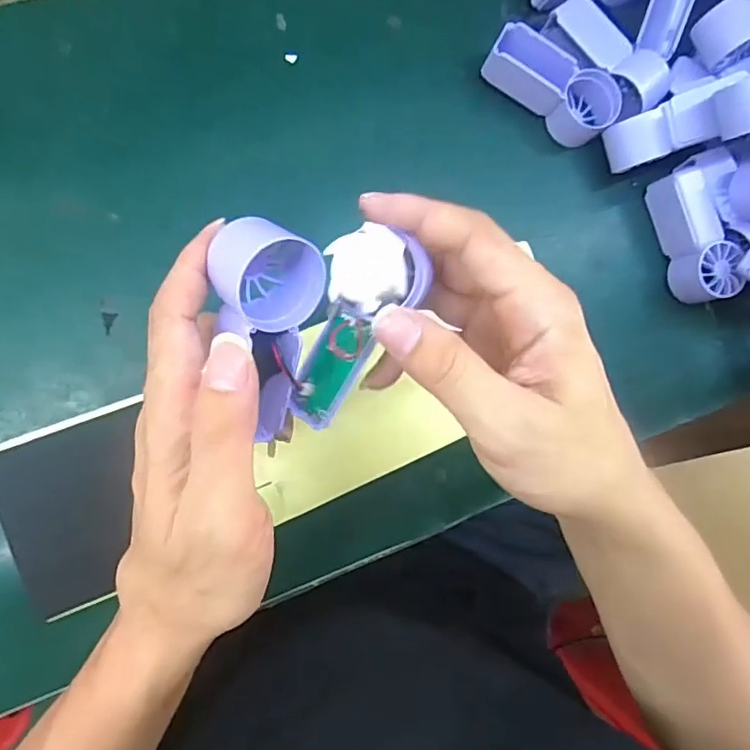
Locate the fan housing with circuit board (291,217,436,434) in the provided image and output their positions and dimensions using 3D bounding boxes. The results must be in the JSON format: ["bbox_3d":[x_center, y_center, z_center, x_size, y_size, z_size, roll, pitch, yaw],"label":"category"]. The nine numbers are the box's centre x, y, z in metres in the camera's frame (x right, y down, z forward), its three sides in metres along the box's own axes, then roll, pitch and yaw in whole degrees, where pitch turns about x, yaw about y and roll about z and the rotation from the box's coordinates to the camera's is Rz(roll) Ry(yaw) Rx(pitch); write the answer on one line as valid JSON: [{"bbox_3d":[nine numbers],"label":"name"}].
[{"bbox_3d":[-0.009,-0.016,0.229,0.039,0.023,0.086,20,124,-8],"label":"fan housing with circuit board"}]

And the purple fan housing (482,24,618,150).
[{"bbox_3d":[0.119,-0.196,0.370,0.090,0.032,0.039,37,84,-7],"label":"purple fan housing"}]

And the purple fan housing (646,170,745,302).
[{"bbox_3d":[0.222,-0.095,0.384,0.029,0.041,0.088,-15,91,-9],"label":"purple fan housing"}]

